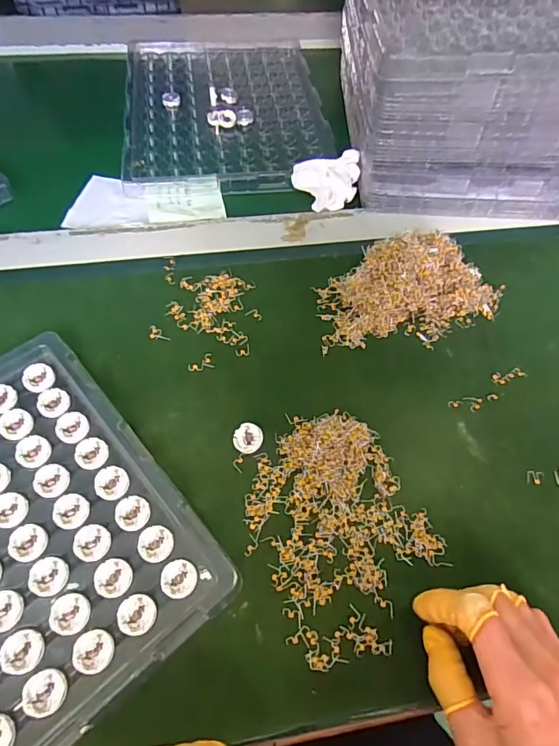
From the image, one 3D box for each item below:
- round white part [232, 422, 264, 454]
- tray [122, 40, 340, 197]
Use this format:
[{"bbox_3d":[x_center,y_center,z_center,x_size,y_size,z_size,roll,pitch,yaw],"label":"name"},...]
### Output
[{"bbox_3d":[-0.025,0.051,0.358,0.023,0.006,0.024,22,79,17],"label":"round white part"},{"bbox_3d":[-0.073,-0.367,0.623,0.260,0.014,0.359,-5,58,-8],"label":"tray"}]

